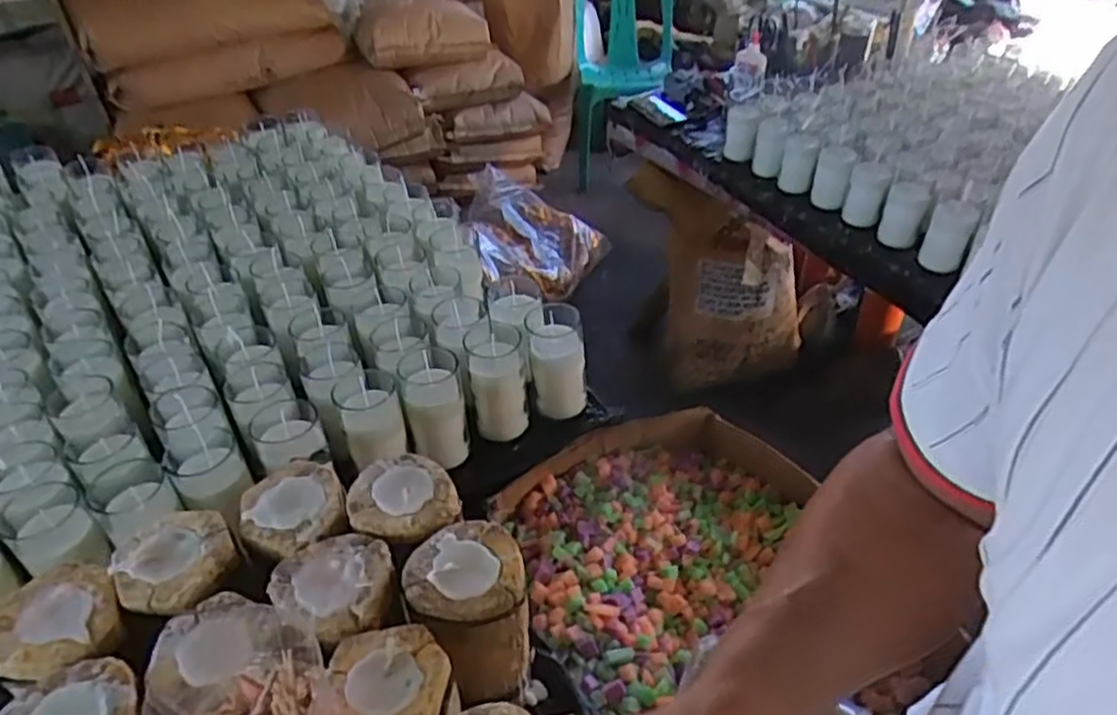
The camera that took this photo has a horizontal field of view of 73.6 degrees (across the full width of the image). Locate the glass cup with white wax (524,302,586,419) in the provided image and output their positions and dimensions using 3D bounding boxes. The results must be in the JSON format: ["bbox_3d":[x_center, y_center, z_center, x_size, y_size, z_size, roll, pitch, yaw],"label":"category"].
[{"bbox_3d":[-0.003,0.001,0.921,0.069,0.135,0.069,0,39,0],"label":"glass cup with white wax"}]

